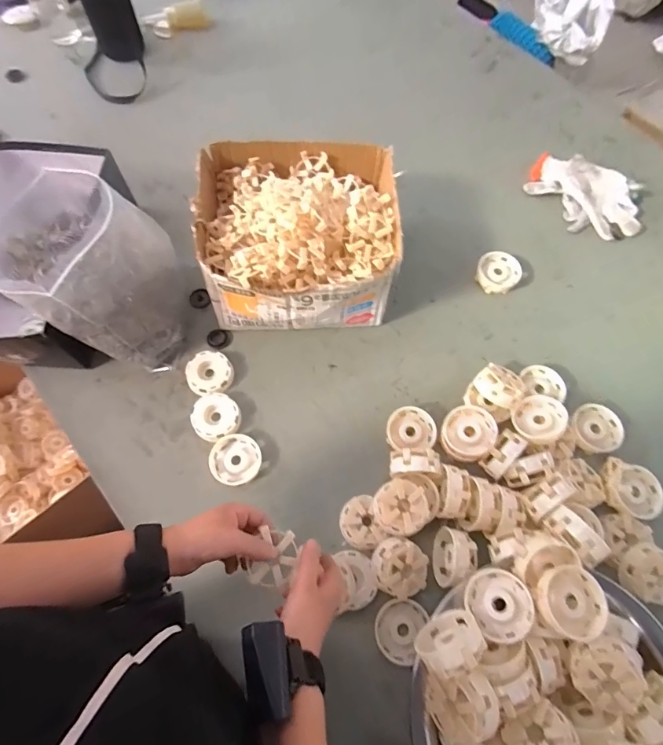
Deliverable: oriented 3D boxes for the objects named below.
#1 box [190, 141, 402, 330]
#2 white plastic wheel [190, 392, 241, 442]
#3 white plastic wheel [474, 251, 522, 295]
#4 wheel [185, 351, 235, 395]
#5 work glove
[{"bbox_3d":[-0.047,-0.203,0.660,0.275,0.182,0.265,-8,69,-5],"label":"box"},{"bbox_3d":[-0.166,0.064,0.635,0.066,0.016,0.067,1,68,-2],"label":"white plastic wheel"},{"bbox_3d":[0.282,-0.167,0.746,0.070,0.020,0.075,1,68,-2],"label":"white plastic wheel"},{"bbox_3d":[-0.181,0.002,0.658,0.066,0.019,0.064,1,68,-2],"label":"wheel"},{"bbox_3d":[0.467,-0.328,0.815,0.138,0.029,0.215,-34,73,-14],"label":"work glove"}]

